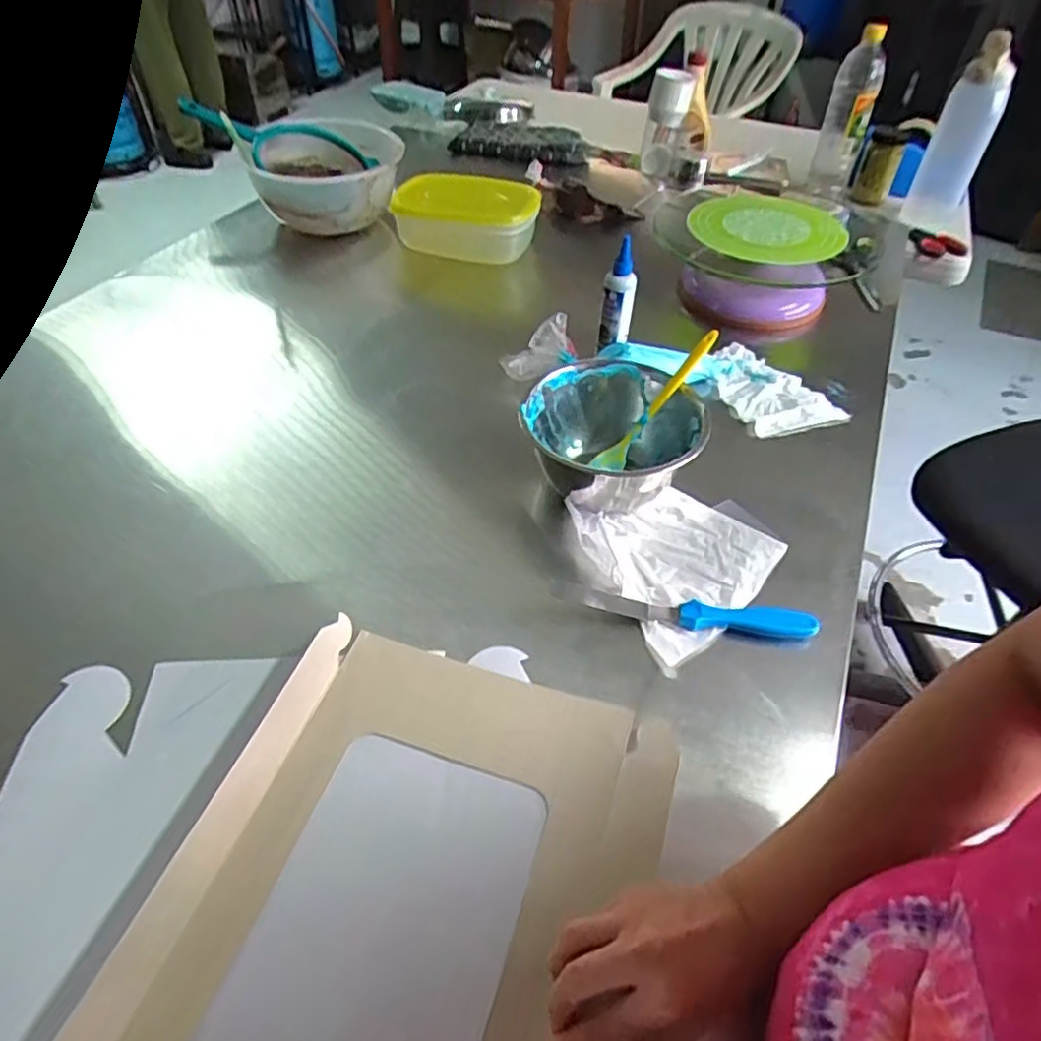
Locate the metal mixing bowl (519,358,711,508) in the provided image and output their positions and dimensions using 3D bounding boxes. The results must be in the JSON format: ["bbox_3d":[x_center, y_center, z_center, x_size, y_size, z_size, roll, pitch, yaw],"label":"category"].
[{"bbox_3d":[0.087,-0.077,0.659,0.162,0.086,0.174,1,47,-1],"label":"metal mixing bowl"}]

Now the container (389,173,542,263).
[{"bbox_3d":[-0.087,-0.479,1.035,0.222,0.065,0.156,12,48,8],"label":"container"}]

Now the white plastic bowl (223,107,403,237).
[{"bbox_3d":[-0.300,-0.545,1.055,0.227,0.101,0.200,-1,47,-3],"label":"white plastic bowl"}]

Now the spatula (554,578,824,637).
[{"bbox_3d":[0.135,0.076,0.563,0.217,0.021,0.022,7,48,4],"label":"spatula"}]

